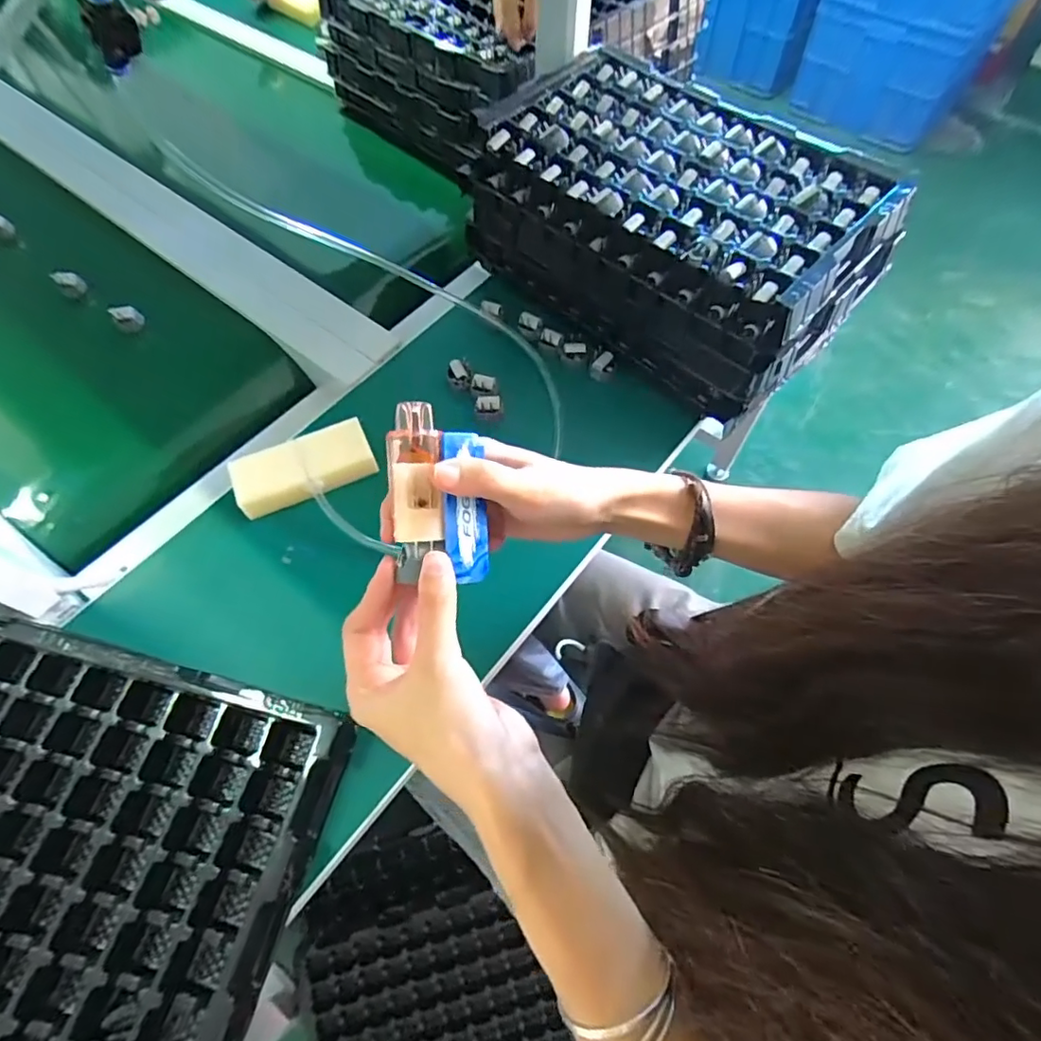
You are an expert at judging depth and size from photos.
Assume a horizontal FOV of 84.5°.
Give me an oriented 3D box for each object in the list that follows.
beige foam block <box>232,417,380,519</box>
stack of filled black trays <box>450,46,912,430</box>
[{"bbox_3d":[-0.195,-0.048,0.518,0.122,0.033,0.051,-26,65,-12],"label":"beige foam block"},{"bbox_3d":[0.137,-0.281,0.564,0.360,0.151,0.190,40,70,19],"label":"stack of filled black trays"}]

